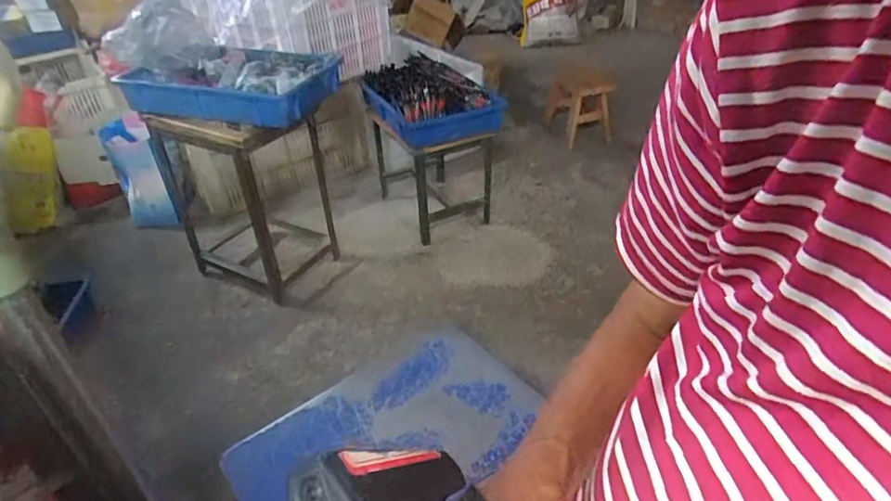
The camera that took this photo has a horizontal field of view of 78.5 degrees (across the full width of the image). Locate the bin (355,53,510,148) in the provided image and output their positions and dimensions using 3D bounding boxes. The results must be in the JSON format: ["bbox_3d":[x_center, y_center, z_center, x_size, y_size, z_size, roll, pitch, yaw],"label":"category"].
[{"bbox_3d":[-0.052,-0.439,1.517,0.320,0.128,0.397,-15,37,-16],"label":"bin"}]

